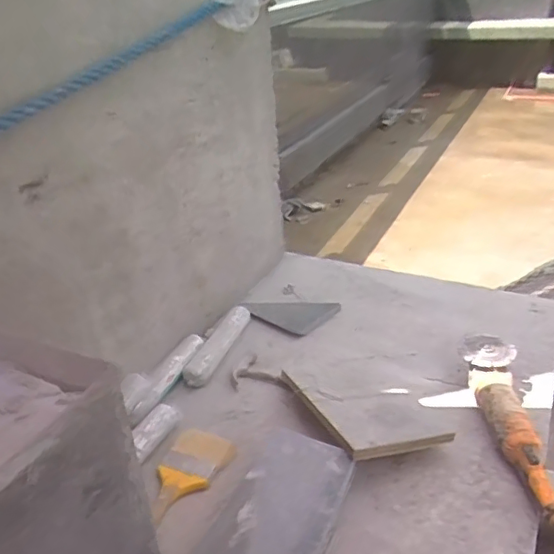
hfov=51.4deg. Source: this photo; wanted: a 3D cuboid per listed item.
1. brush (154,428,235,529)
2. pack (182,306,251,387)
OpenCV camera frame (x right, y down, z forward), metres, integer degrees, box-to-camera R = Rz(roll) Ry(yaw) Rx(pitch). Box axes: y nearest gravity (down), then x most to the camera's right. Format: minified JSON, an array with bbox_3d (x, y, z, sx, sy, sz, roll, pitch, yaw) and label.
[{"bbox_3d":[-0.150,0.326,0.961,0.093,0.024,0.182,10,32,21],"label":"brush"},{"bbox_3d":[-0.119,0.136,1.240,0.055,0.047,0.276,8,32,19],"label":"pack"}]

